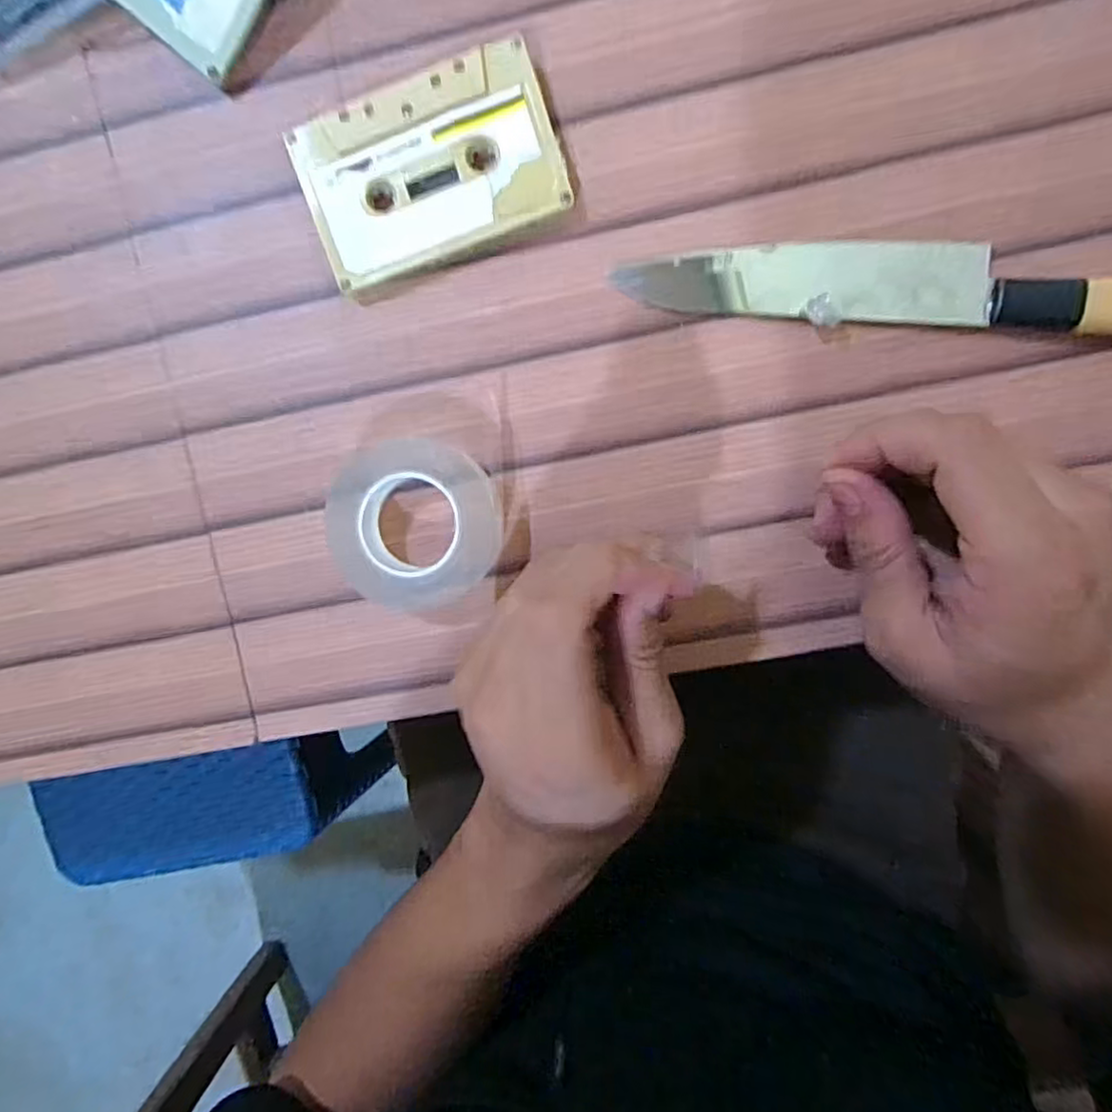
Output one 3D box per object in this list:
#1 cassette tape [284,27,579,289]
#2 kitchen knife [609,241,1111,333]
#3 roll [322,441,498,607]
[{"bbox_3d":[-0.049,-0.150,0.258,0.098,0.013,0.063,-19,95,7],"label":"cassette tape"},{"bbox_3d":[0.149,-0.102,0.246,0.243,0.017,0.033,3,98,4],"label":"kitchen knife"},{"bbox_3d":[-0.057,-0.014,0.270,0.063,0.026,0.068,1,97,5],"label":"roll"}]

